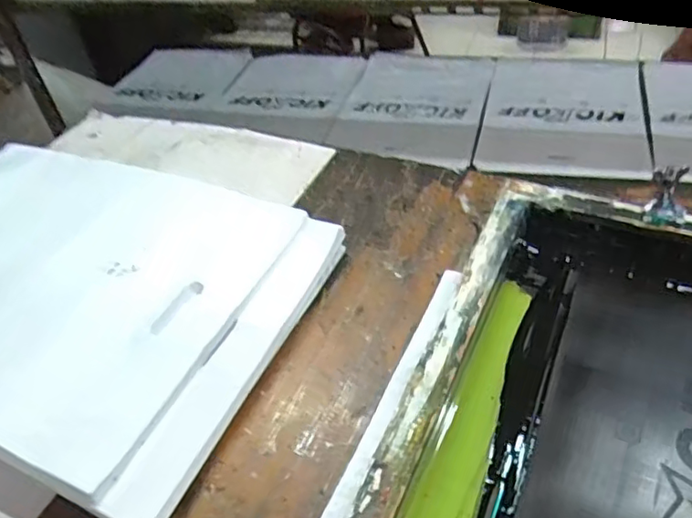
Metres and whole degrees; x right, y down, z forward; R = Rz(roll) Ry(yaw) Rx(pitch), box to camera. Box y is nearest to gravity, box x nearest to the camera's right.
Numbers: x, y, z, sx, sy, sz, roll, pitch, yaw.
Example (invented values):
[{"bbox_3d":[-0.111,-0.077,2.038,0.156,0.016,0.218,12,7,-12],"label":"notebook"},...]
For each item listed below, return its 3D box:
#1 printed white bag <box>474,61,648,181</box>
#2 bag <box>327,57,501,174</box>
[{"bbox_3d":[0.538,-0.372,1.473,0.363,0.016,0.544,8,44,15],"label":"printed white bag"},{"bbox_3d":[0.178,-0.420,1.608,0.399,0.052,0.547,10,47,19],"label":"bag"}]

